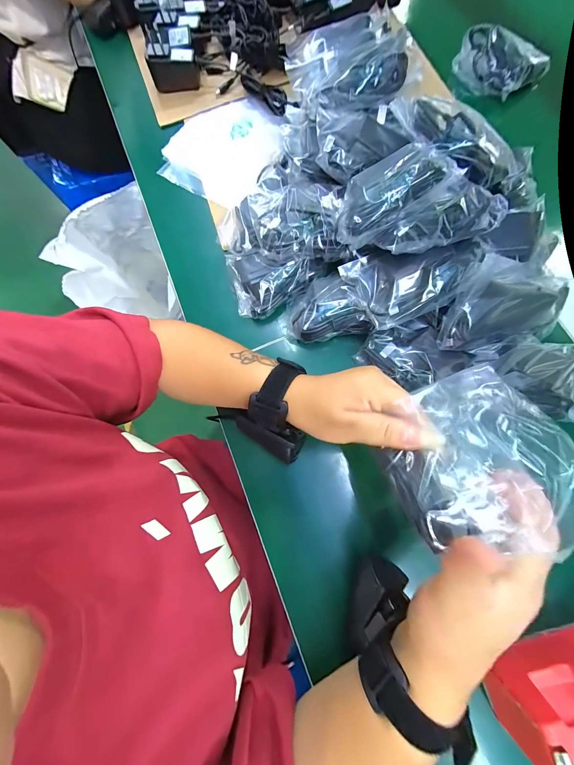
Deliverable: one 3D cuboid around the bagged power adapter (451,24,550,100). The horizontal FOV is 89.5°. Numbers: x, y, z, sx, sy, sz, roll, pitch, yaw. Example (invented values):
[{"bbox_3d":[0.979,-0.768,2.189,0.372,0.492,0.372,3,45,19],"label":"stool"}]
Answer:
[{"bbox_3d":[0.307,-0.455,0.413,0.123,0.047,0.066,20,75,6],"label":"bagged power adapter"}]

